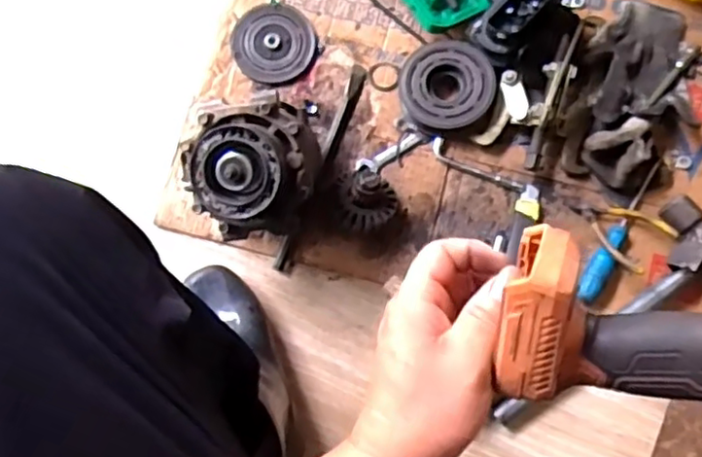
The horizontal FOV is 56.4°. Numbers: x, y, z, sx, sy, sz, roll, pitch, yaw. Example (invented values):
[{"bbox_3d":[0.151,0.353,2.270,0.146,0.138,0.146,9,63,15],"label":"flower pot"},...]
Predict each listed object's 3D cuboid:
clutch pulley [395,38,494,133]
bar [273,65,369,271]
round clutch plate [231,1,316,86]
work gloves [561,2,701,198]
[{"bbox_3d":[0.113,-0.179,0.794,0.110,0.043,0.121,0,78,2],"label":"clutch pulley"},{"bbox_3d":[-0.034,-0.078,0.798,0.020,0.020,0.273,20,80,5],"label":"bar"},{"bbox_3d":[-0.101,-0.238,0.841,0.106,0.008,0.102,0,78,2],"label":"round clutch plate"},{"bbox_3d":[0.345,-0.167,0.782,0.143,0.056,0.249,21,80,6],"label":"work gloves"}]

